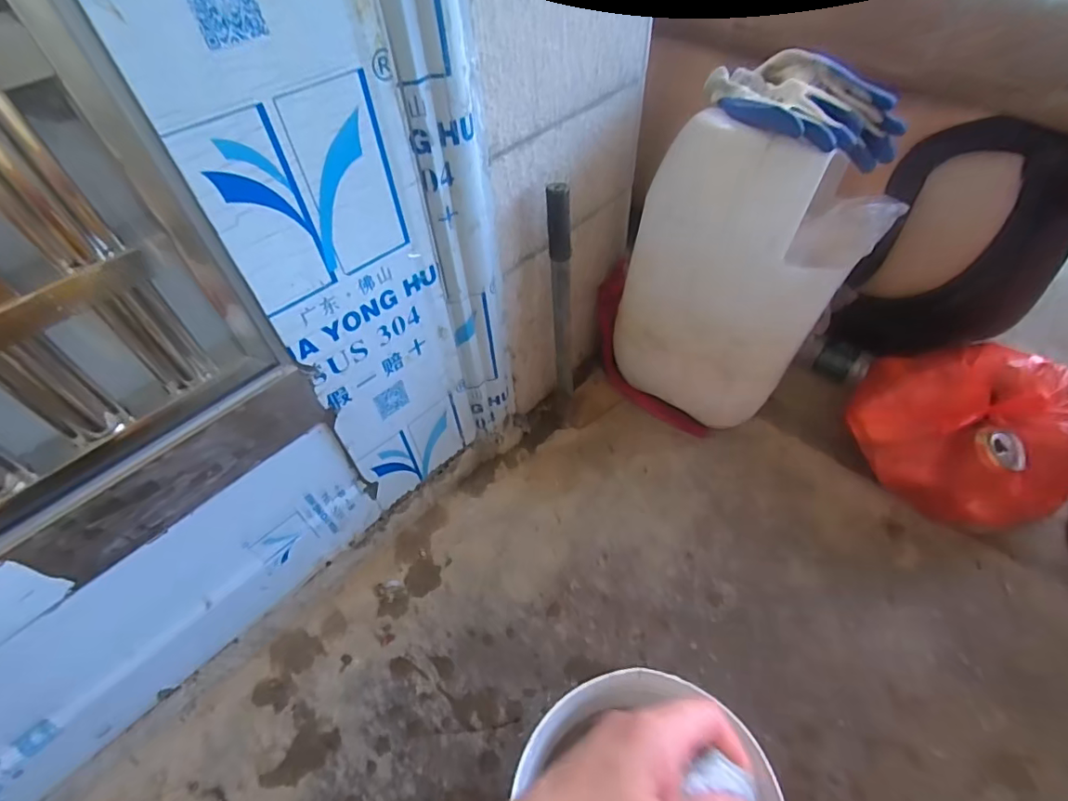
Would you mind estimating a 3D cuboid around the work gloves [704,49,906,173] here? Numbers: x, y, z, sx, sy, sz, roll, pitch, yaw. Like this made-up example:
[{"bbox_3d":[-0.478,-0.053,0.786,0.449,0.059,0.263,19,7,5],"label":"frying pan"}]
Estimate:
[{"bbox_3d":[0.304,-0.345,0.610,0.140,0.071,0.194,-18,51,-13],"label":"work gloves"}]

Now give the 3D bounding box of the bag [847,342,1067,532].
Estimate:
[{"bbox_3d":[0.617,0.029,0.727,0.222,0.166,0.257,-26,54,-19],"label":"bag"}]

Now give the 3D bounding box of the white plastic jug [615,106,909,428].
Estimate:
[{"bbox_3d":[0.271,-0.164,0.712,0.187,0.375,0.236,-35,57,-24],"label":"white plastic jug"}]

